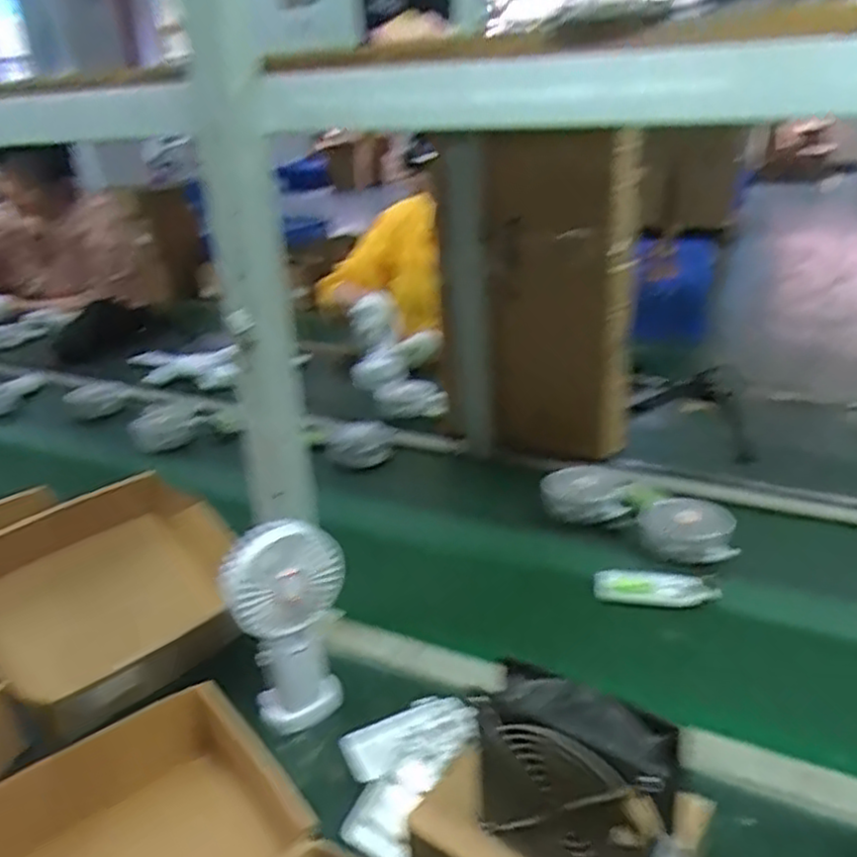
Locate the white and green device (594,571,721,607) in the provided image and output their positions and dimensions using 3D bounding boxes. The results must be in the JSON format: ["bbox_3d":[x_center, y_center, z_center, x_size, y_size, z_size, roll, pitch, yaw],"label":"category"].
[{"bbox_3d":[0.242,0.172,0.768,0.126,0.023,0.036,2,24,9],"label":"white and green device"}]

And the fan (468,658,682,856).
[{"bbox_3d":[0.084,0.212,0.434,0.121,0.118,0.050,14,29,32],"label":"fan"}]

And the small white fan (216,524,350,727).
[{"bbox_3d":[-0.113,0.167,0.597,0.088,0.187,0.048,-5,24,-6],"label":"small white fan"}]

